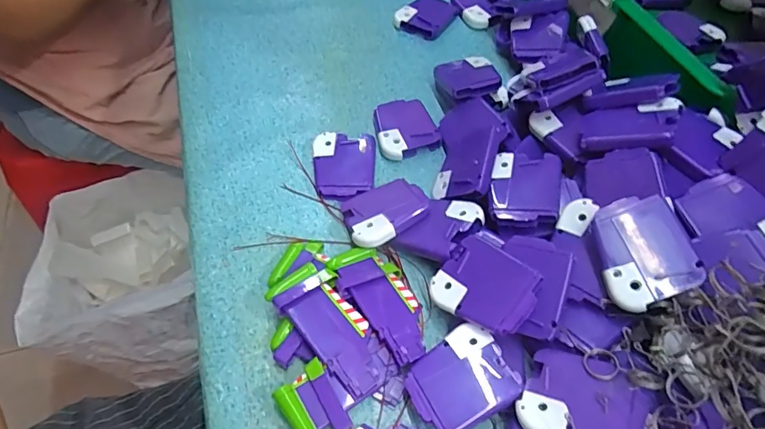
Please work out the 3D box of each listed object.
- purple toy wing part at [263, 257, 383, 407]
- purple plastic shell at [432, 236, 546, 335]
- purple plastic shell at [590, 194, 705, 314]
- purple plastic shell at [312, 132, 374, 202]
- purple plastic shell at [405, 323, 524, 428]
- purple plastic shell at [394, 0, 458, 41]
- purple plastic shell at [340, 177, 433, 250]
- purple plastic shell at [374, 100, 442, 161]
[{"bbox_3d":[-0.031,0.072,0.304,0.041,0.021,0.089,-39,65,-22],"label":"purple toy wing part"},{"bbox_3d":[0.064,0.046,0.297,0.053,0.009,0.061,-48,52,-1],"label":"purple plastic shell"},{"bbox_3d":[0.153,0.022,0.281,0.051,0.015,0.060,-25,70,11],"label":"purple plastic shell"},{"bbox_3d":[-0.032,-0.039,0.383,0.049,0.014,0.060,1,57,1],"label":"purple plastic shell"},{"bbox_3d":[0.046,0.100,0.282,0.060,0.019,0.051,-24,60,-14],"label":"purple plastic shell"},{"bbox_3d":[0.047,-0.211,0.499,0.047,0.014,0.063,29,62,18],"label":"purple plastic shell"},{"bbox_3d":[0.003,-0.001,0.351,0.062,0.016,0.051,-21,39,-13],"label":"purple plastic shell"},{"bbox_3d":[0.021,-0.077,0.411,0.052,0.011,0.063,-8,57,-4],"label":"purple plastic shell"}]

